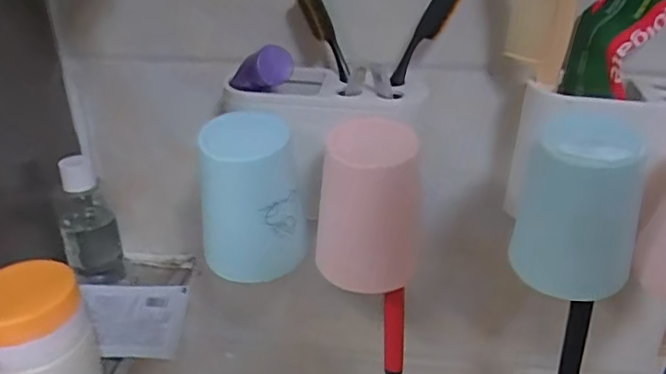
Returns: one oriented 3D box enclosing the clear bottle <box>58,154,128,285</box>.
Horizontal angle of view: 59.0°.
[{"bbox_3d":[-0.214,0.026,0.510,0.044,0.106,0.054,-13,30,-24],"label":"clear bottle"}]

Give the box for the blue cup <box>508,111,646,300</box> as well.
[{"bbox_3d":[0.163,0.015,0.388,0.069,0.101,0.079,13,30,22],"label":"blue cup"}]

